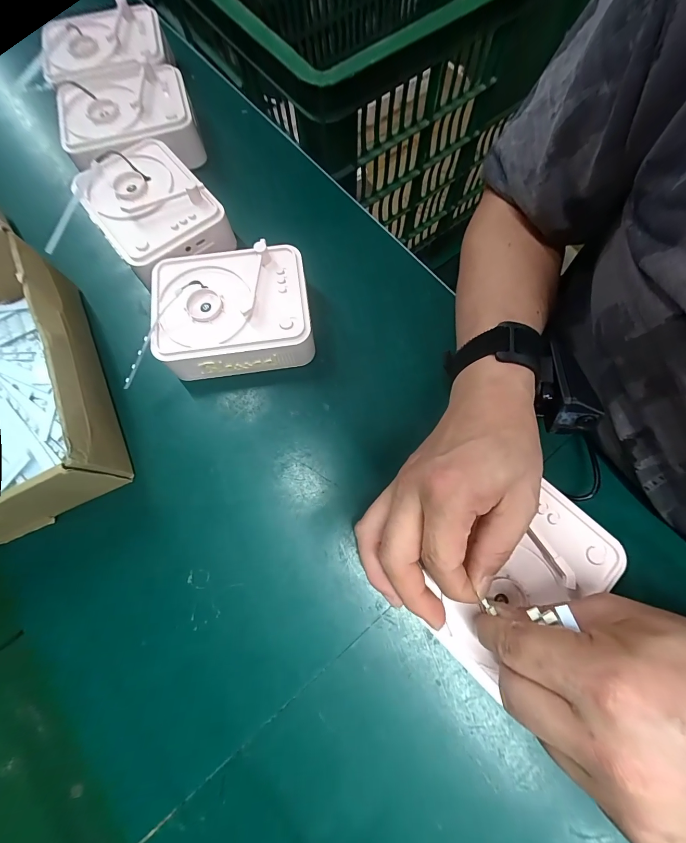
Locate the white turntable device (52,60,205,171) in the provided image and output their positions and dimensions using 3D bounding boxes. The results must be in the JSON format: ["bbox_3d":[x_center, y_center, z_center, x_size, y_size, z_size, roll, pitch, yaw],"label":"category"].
[{"bbox_3d":[-0.219,-0.311,0.353,0.132,0.039,0.119,-18,75,-3],"label":"white turntable device"}]

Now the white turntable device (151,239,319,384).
[{"bbox_3d":[-0.092,-0.092,0.293,0.123,0.046,0.097,-9,75,-1],"label":"white turntable device"}]

